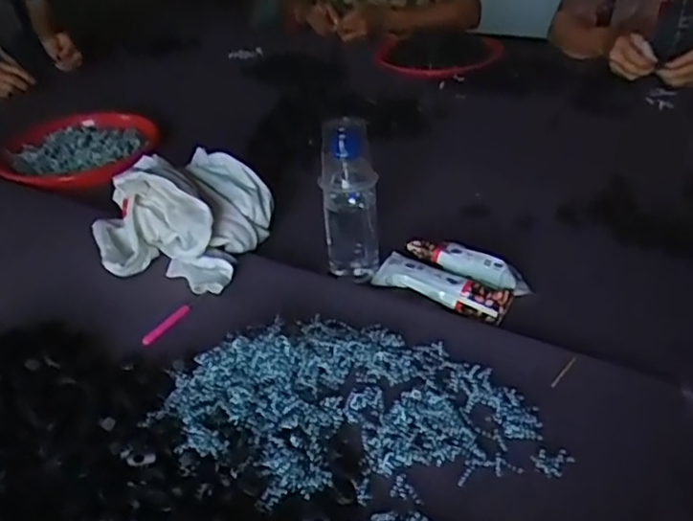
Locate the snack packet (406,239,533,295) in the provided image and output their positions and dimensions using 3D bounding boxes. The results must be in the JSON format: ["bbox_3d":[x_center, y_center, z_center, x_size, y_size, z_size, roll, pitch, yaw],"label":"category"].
[{"bbox_3d":[0.134,0.003,0.740,0.146,0.029,0.027,23,42,34],"label":"snack packet"}]

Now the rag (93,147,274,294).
[{"bbox_3d":[-0.207,-0.058,0.793,0.197,0.096,0.193,7,35,17],"label":"rag"}]

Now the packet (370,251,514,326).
[{"bbox_3d":[0.101,0.025,0.716,0.157,0.021,0.033,19,40,30],"label":"packet"}]

